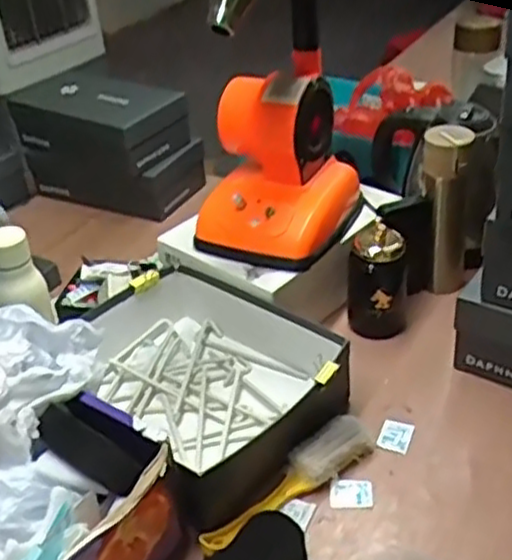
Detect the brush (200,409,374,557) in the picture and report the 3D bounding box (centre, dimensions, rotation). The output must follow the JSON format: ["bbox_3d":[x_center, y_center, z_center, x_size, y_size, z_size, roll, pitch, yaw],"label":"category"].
[{"bbox_3d":[0.033,0.217,0.808,0.225,0.034,0.050,-28,42,-29],"label":"brush"}]

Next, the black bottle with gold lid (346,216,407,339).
[{"bbox_3d":[0.162,-0.002,0.994,0.078,0.149,0.073,3,37,11],"label":"black bottle with gold lid"}]

